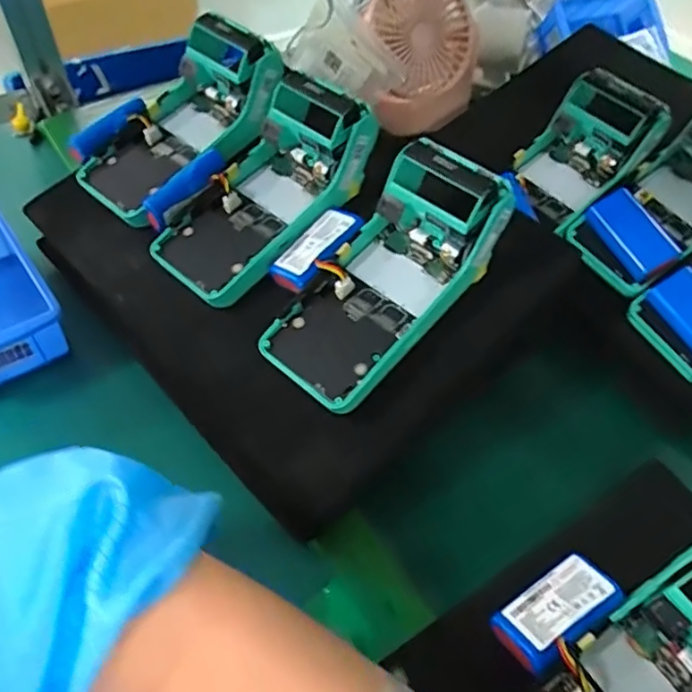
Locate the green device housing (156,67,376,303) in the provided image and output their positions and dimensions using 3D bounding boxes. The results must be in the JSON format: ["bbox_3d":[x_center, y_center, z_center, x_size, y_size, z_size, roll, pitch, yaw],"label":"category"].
[{"bbox_3d":[-0.056,-0.106,0.416,0.080,0.055,0.168,39,86,22],"label":"green device housing"}]

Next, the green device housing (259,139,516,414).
[{"bbox_3d":[0.026,-0.040,0.374,0.078,0.056,0.169,39,88,22],"label":"green device housing"}]

